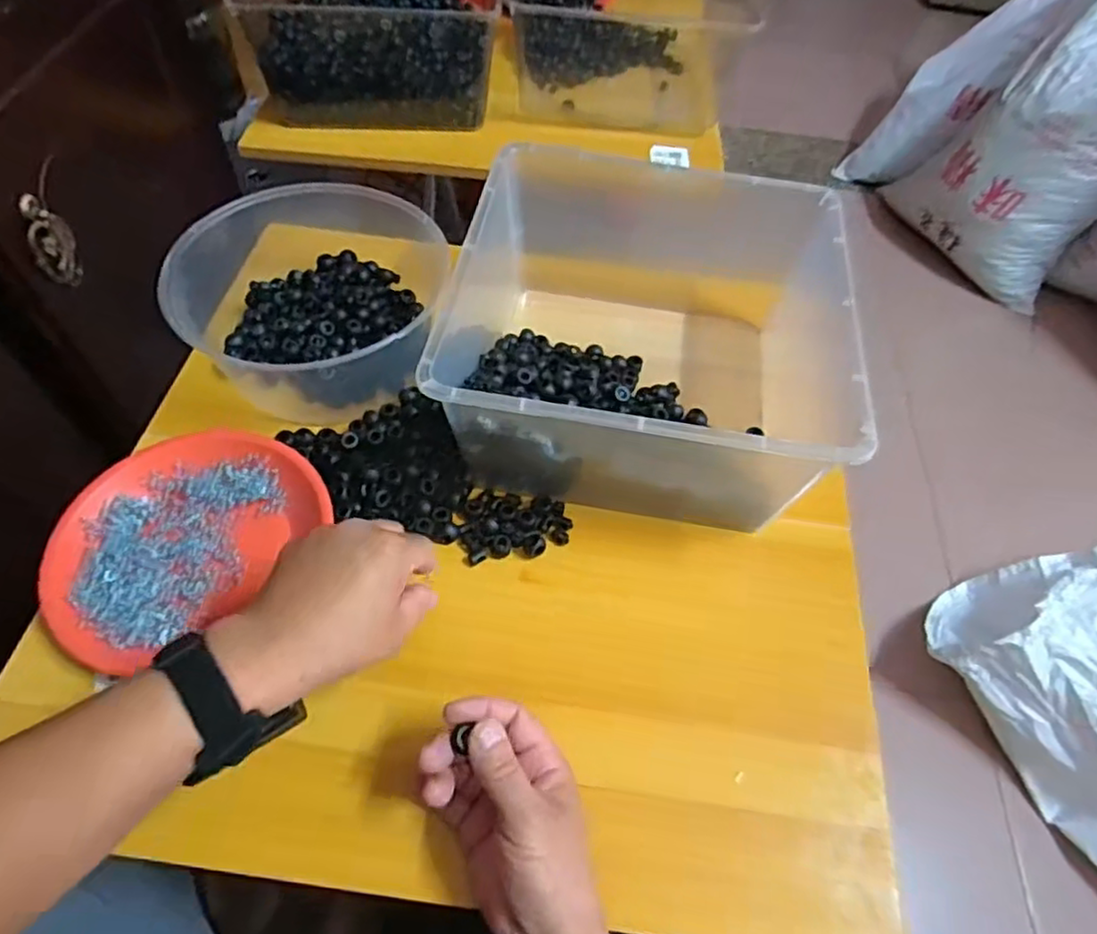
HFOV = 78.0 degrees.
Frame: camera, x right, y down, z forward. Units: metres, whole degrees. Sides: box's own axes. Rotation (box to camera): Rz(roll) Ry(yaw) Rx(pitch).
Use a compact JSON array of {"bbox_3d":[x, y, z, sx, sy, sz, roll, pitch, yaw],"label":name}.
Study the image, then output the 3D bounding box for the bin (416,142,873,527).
[{"bbox_3d":[0.082,-0.105,0.582,0.303,0.164,0.299,8,55,4],"label":"bin"}]

